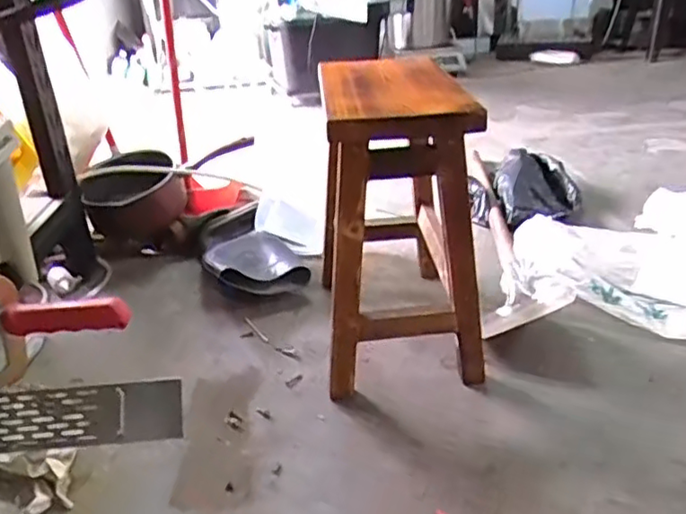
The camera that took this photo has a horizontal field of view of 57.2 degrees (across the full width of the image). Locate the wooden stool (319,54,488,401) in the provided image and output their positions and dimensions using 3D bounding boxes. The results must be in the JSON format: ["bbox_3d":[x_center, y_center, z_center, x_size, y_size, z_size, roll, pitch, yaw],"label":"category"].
[{"bbox_3d":[0.091,-0.071,1.017,0.215,0.438,0.395,-2,27,2],"label":"wooden stool"}]

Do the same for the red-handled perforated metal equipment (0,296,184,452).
[{"bbox_3d":[-0.348,0.120,0.619,0.372,0.104,0.106,-4,27,-3],"label":"red-handled perforated metal equipment"}]

